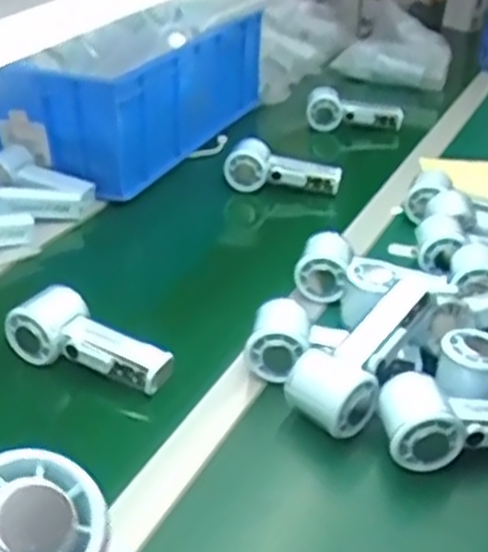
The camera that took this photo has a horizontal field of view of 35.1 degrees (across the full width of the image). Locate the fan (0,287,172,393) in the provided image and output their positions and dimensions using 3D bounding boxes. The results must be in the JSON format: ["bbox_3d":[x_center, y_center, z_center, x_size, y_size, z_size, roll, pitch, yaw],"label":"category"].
[{"bbox_3d":[-0.139,0.055,0.700,0.149,0.052,0.051,15,33,21],"label":"fan"}]

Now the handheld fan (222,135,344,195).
[{"bbox_3d":[0.052,-0.147,1.040,0.153,0.061,0.029,2,31,2],"label":"handheld fan"}]

